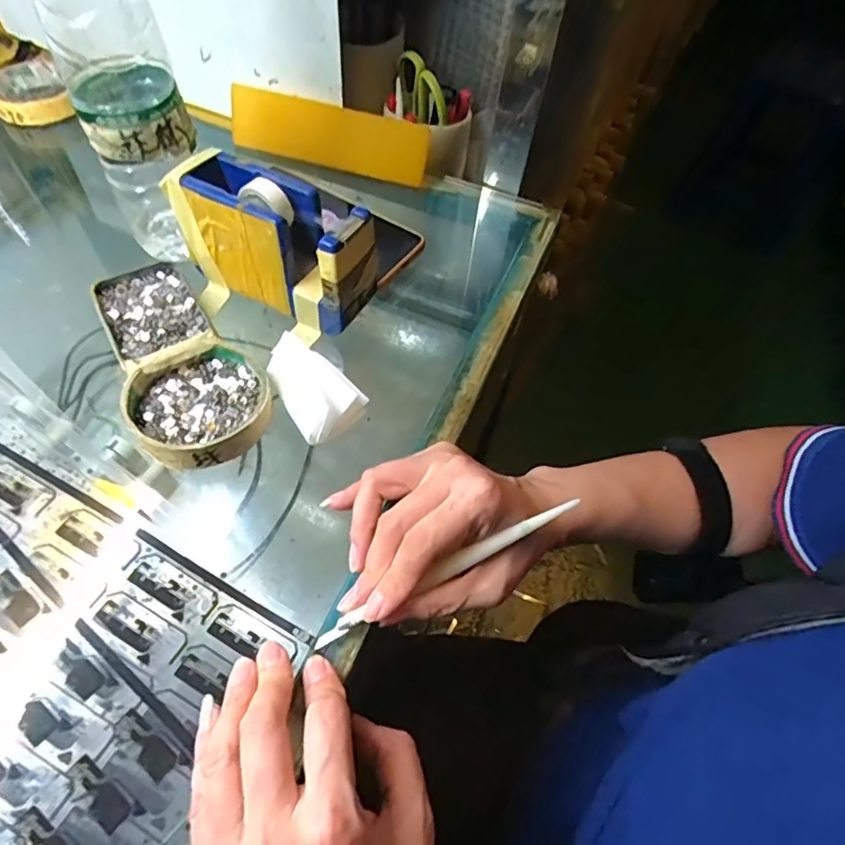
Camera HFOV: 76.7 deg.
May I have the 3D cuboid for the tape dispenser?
[{"bbox_3d":[-0.102,-0.122,0.363,0.131,0.073,0.053,24,58,12],"label":"tape dispenser"}]

